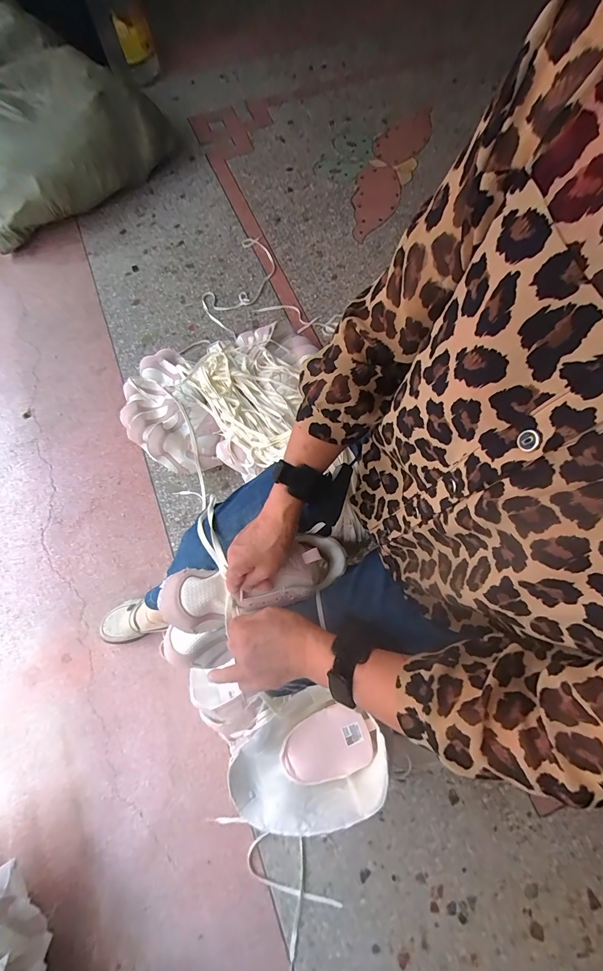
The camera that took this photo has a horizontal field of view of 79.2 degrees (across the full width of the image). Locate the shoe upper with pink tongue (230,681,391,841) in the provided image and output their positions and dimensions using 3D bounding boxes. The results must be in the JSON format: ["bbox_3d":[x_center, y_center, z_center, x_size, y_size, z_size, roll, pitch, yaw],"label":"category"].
[{"bbox_3d":[0.005,0.366,0.485,0.207,0.053,0.152,-21,75,-4],"label":"shoe upper with pink tongue"}]

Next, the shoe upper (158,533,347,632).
[{"bbox_3d":[-0.058,0.126,0.485,0.243,0.057,0.080,-14,74,-12],"label":"shoe upper"}]

